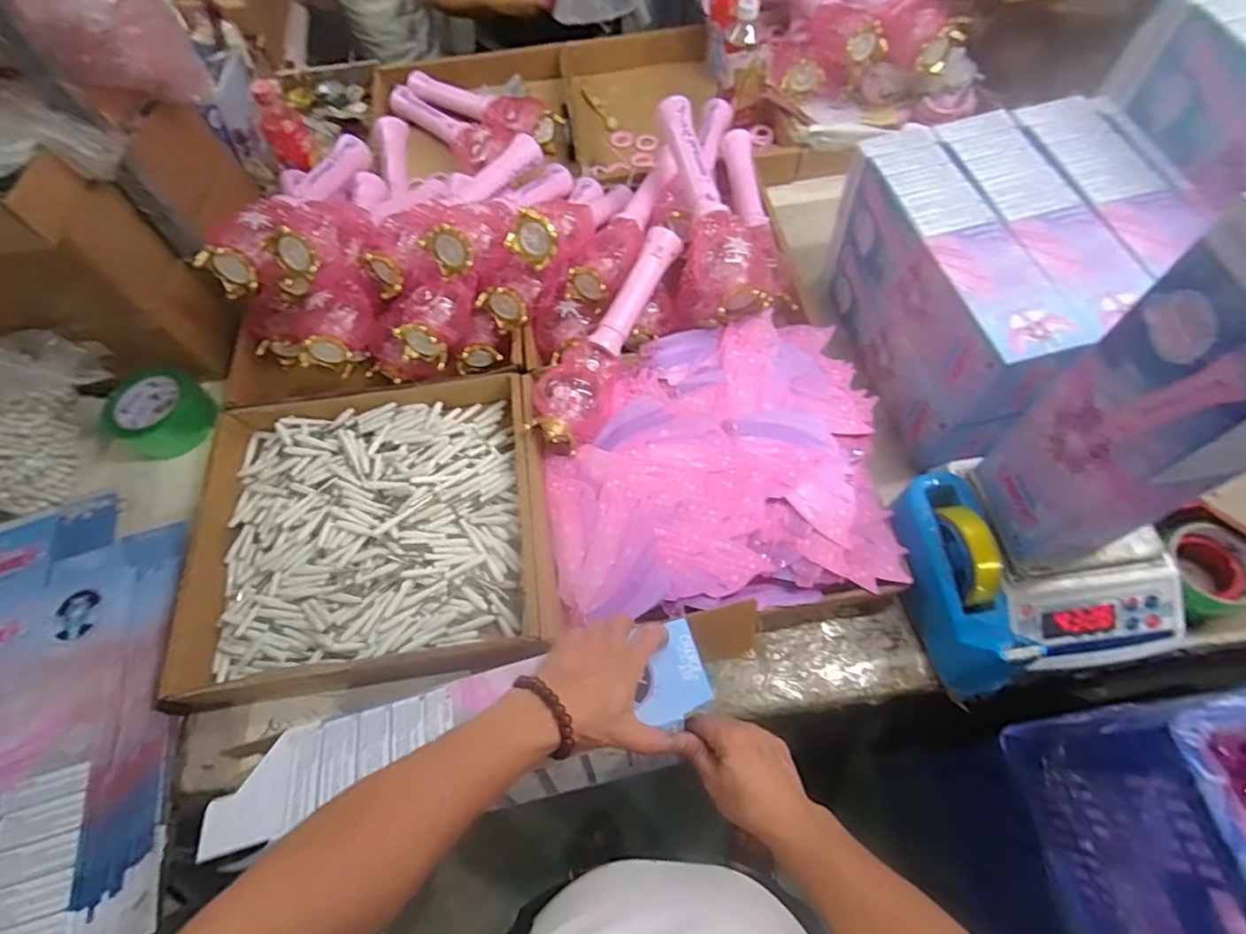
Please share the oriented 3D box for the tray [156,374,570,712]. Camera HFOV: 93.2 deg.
[{"bbox_3d":[-0.290,0.061,0.686,0.395,0.053,0.353,-10,63,-2],"label":"tray"}]

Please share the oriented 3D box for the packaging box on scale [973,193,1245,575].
[{"bbox_3d":[0.405,-0.037,0.451,0.088,0.329,0.117,-9,63,-2],"label":"packaging box on scale"}]

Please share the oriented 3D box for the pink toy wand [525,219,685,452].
[{"bbox_3d":[-0.009,-0.159,0.732,0.080,0.080,0.308,29,68,16],"label":"pink toy wand"}]

